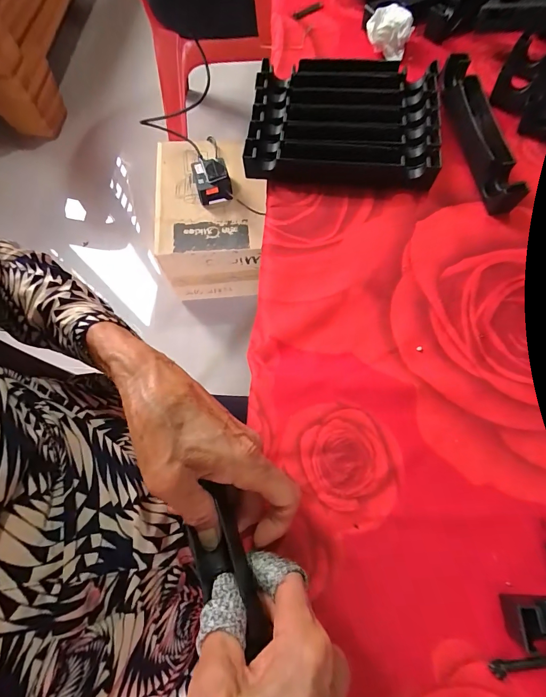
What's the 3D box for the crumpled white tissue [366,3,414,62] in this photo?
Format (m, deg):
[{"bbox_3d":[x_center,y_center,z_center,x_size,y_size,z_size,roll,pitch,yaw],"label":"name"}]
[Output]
[{"bbox_3d":[0.150,-0.405,0.438,0.058,0.036,0.047,34,73,14],"label":"crumpled white tissue"}]

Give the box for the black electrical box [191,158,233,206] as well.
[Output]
[{"bbox_3d":[-0.134,-0.367,0.741,0.076,0.049,0.087,-14,71,-4],"label":"black electrical box"}]

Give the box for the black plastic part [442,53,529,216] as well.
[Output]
[{"bbox_3d":[0.226,-0.242,0.377,0.036,0.034,0.208,-3,68,1],"label":"black plastic part"}]

